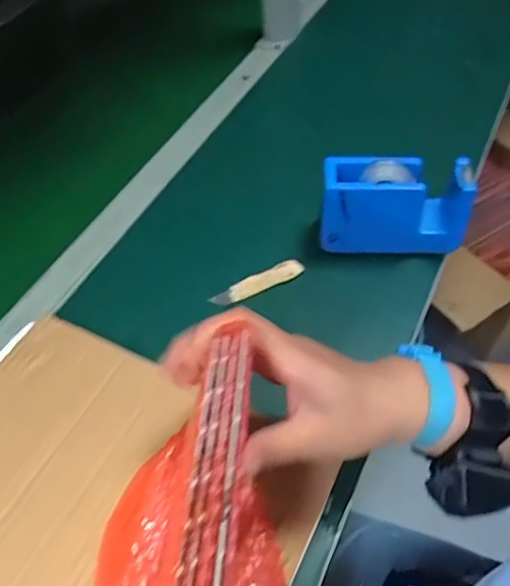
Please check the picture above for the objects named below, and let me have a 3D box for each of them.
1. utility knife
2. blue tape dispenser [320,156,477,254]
[{"bbox_3d":[0.003,-0.008,0.518,0.087,0.014,0.019,-21,53,-13],"label":"utility knife"},{"bbox_3d":[0.128,-0.080,0.512,0.128,0.073,0.049,2,52,5],"label":"blue tape dispenser"}]

